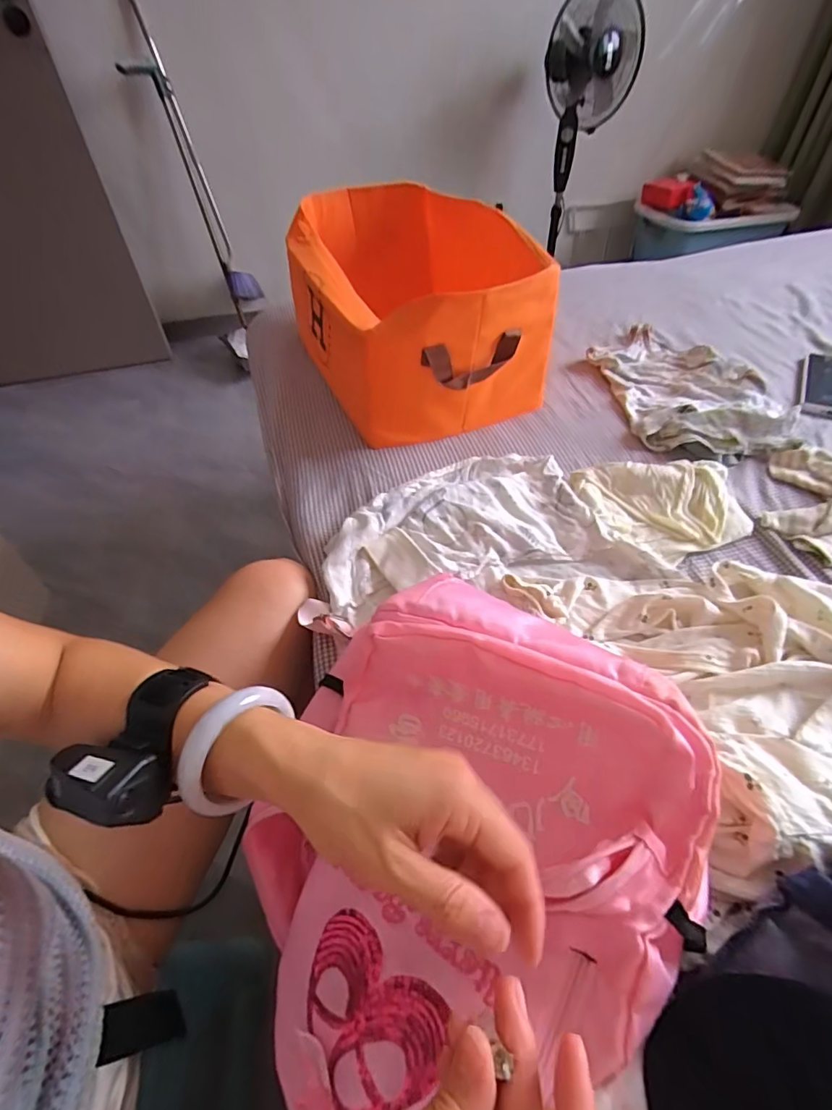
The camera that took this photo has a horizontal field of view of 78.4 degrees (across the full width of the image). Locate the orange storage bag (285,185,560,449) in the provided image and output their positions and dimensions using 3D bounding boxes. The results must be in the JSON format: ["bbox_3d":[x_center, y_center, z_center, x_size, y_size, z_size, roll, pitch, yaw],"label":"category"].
[{"bbox_3d":[-0.008,-0.371,0.765,0.333,0.199,0.450,-10,48,-7],"label":"orange storage bag"}]

